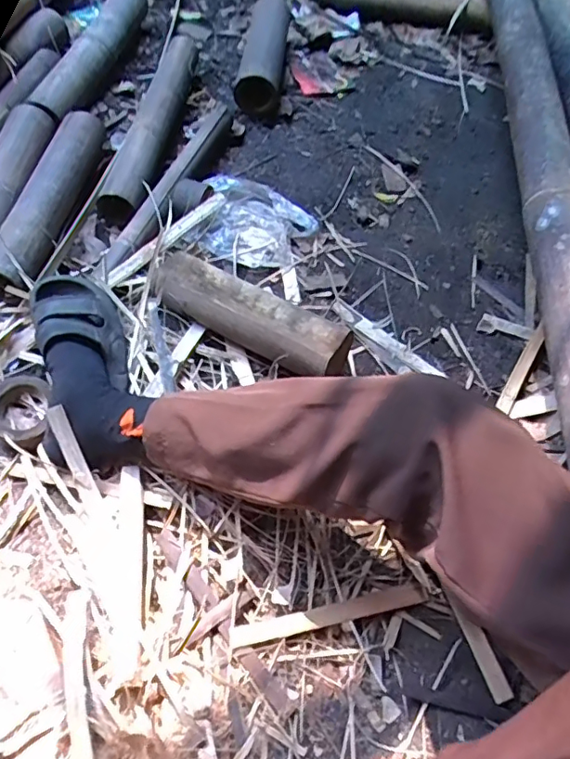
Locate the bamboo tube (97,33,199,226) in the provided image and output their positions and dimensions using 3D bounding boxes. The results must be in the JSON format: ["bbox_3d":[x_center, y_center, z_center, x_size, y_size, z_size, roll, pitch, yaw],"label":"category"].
[{"bbox_3d":[-0.242,-0.515,1.034,0.086,0.062,0.544,6,56,3],"label":"bamboo tube"}]

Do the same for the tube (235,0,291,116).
[{"bbox_3d":[-0.046,-0.677,1.131,0.089,0.082,0.337,4,56,2],"label":"tube"}]

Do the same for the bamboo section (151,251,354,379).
[{"bbox_3d":[-0.050,-0.085,0.770,0.296,0.079,0.083,26,59,16],"label":"bamboo section"}]

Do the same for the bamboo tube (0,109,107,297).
[{"bbox_3d":[-0.370,-0.291,0.870,0.073,0.061,0.429,4,56,2],"label":"bamboo tube"}]

